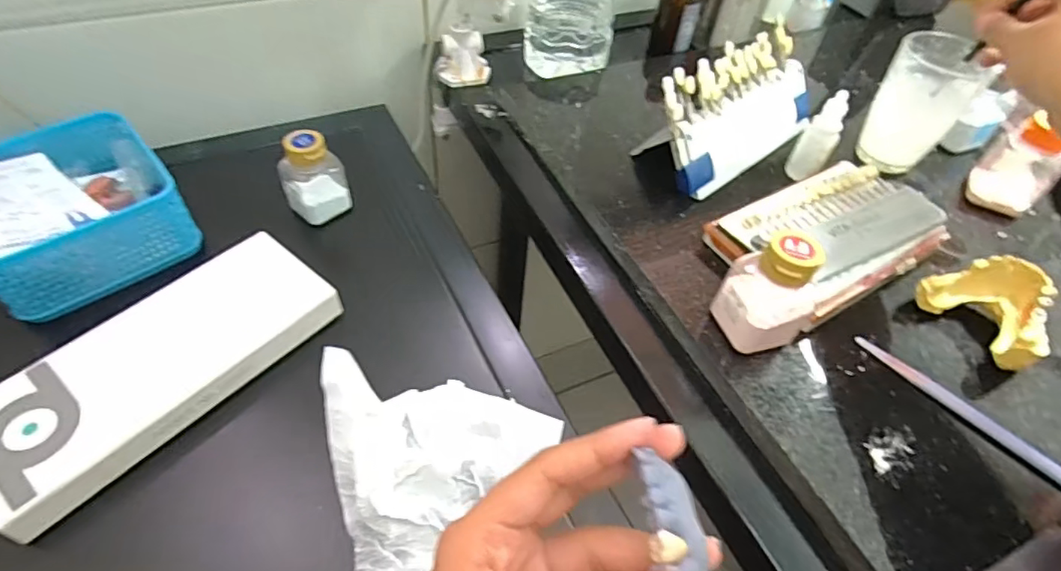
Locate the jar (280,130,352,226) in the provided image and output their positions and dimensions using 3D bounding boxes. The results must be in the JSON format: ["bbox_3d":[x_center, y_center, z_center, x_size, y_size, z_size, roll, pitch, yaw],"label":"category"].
[{"bbox_3d":[-0.177,-0.088,0.464,0.033,0.077,0.043,36,54,23],"label":"jar"}]

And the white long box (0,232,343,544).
[{"bbox_3d":[-0.238,0.050,0.367,0.087,0.031,0.212,35,54,22],"label":"white long box"}]

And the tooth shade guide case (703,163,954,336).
[{"bbox_3d":[0.212,-0.036,0.398,0.150,0.032,0.097,-24,56,-25],"label":"tooth shade guide case"}]

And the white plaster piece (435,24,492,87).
[{"bbox_3d":[-0.061,-0.214,0.525,0.048,0.048,0.026,-9,50,-14],"label":"white plaster piece"}]

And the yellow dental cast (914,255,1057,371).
[{"bbox_3d":[0.293,0.012,0.355,0.051,0.042,0.071,-24,55,-24],"label":"yellow dental cast"}]

